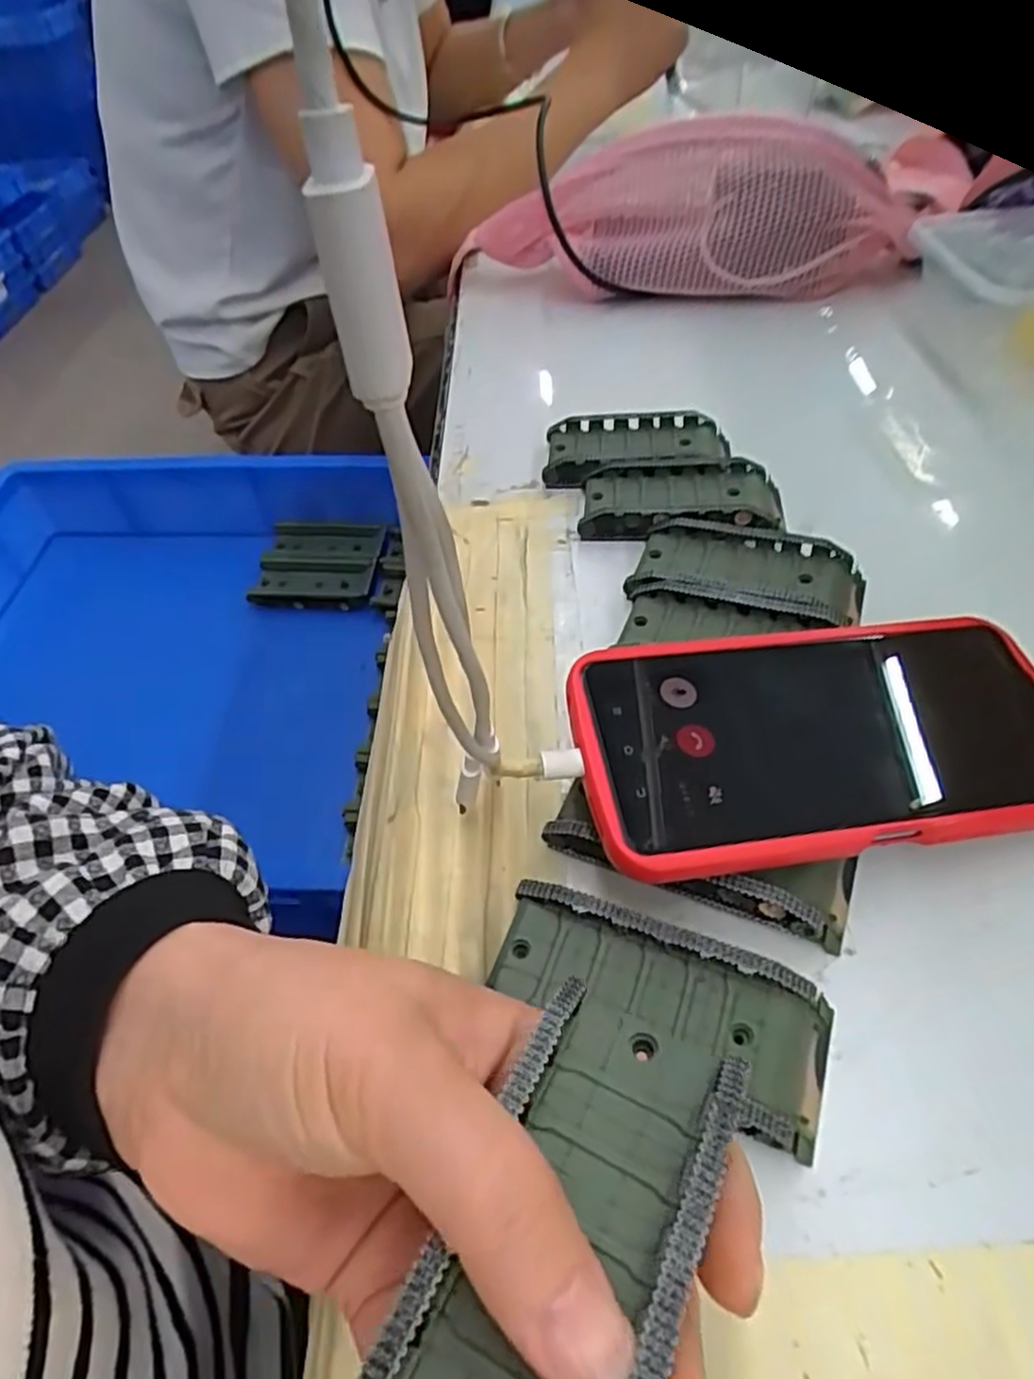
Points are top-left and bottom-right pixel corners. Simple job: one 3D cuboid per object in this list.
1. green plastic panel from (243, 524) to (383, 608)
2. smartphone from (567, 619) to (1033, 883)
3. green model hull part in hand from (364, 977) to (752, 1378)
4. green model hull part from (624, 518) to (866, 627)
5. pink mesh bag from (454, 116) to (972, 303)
[{"bbox_3d":[-0.163,-0.101,0.620,0.097,0.019,0.083,4,51,8],"label":"green plastic panel"},{"bbox_3d":[0.103,0.016,0.253,0.166,0.010,0.080,-5,55,-8],"label":"smartphone"},{"bbox_3d":[0.007,0.103,0.134,0.041,0.017,0.096,19,48,21],"label":"green model hull part in hand"},{"bbox_3d":[0.102,-0.053,0.330,0.095,0.013,0.047,15,54,18],"label":"green model hull part"},{"bbox_3d":[0.124,-0.319,0.502,0.313,0.094,0.073,3,51,8],"label":"pink mesh bag"}]

